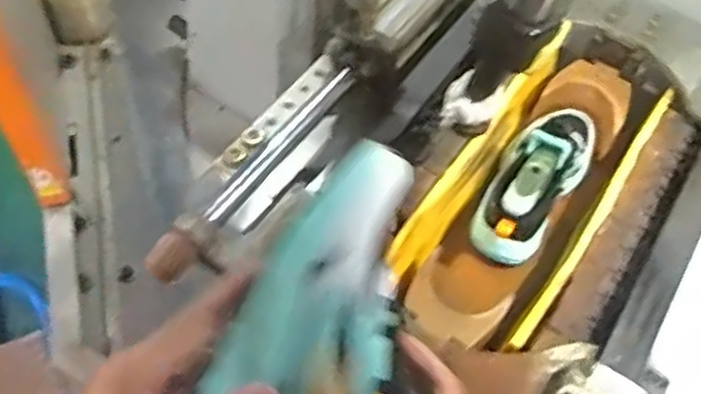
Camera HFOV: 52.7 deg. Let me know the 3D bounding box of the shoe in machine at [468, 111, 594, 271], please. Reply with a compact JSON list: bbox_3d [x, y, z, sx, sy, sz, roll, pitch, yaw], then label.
[{"bbox_3d":[0.211,-0.035,0.775,0.087,0.102,0.232,28,58,13],"label":"shoe in machine"}]

